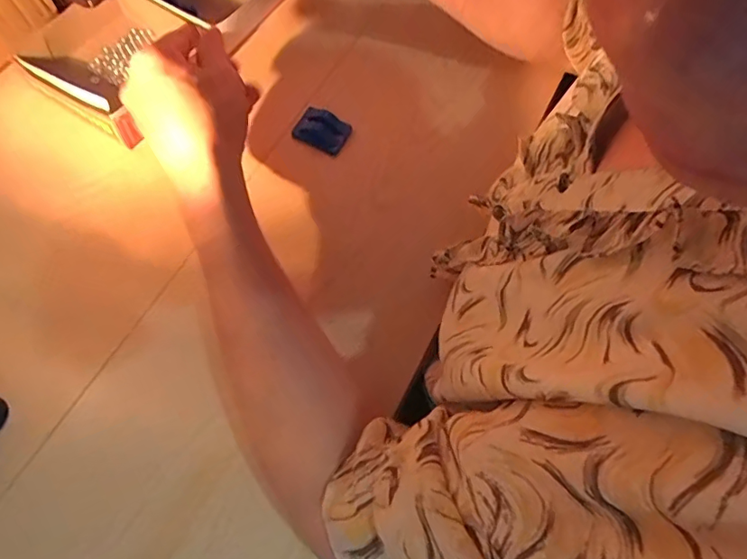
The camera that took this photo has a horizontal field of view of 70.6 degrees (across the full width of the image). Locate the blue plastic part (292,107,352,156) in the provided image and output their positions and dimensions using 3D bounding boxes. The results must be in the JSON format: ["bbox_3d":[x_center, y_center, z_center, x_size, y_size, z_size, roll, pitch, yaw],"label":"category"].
[{"bbox_3d":[-0.047,-0.132,0.473,0.044,0.013,0.040,28,68,7],"label":"blue plastic part"}]

